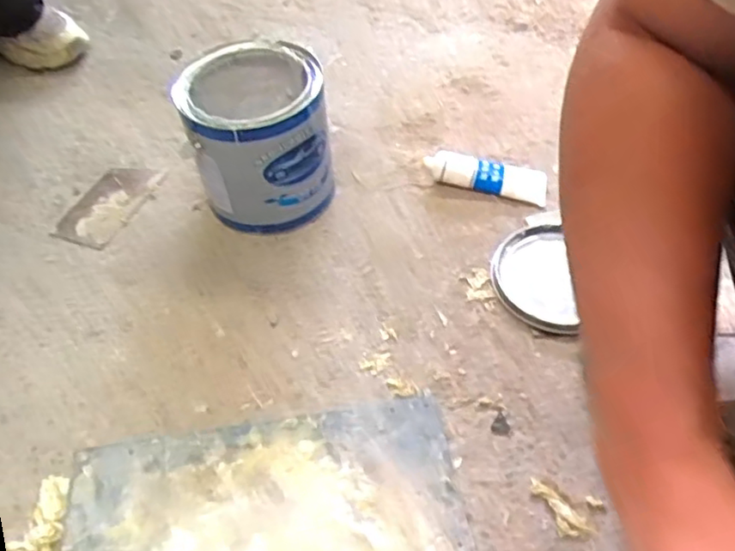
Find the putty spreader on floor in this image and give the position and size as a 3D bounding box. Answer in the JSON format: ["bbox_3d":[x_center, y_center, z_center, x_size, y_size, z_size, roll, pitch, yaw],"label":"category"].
[{"bbox_3d":[-0.320,-0.090,0.786,0.081,0.009,0.137,16,55,16],"label":"putty spreader on floor"}]

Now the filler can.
[{"bbox_3d":[-0.118,-0.149,0.722,0.140,0.168,0.141,-2,52,2],"label":"filler can"}]

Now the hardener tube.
[{"bbox_3d":[0.145,-0.123,0.781,0.148,0.024,0.051,13,53,-2],"label":"hardener tube"}]

